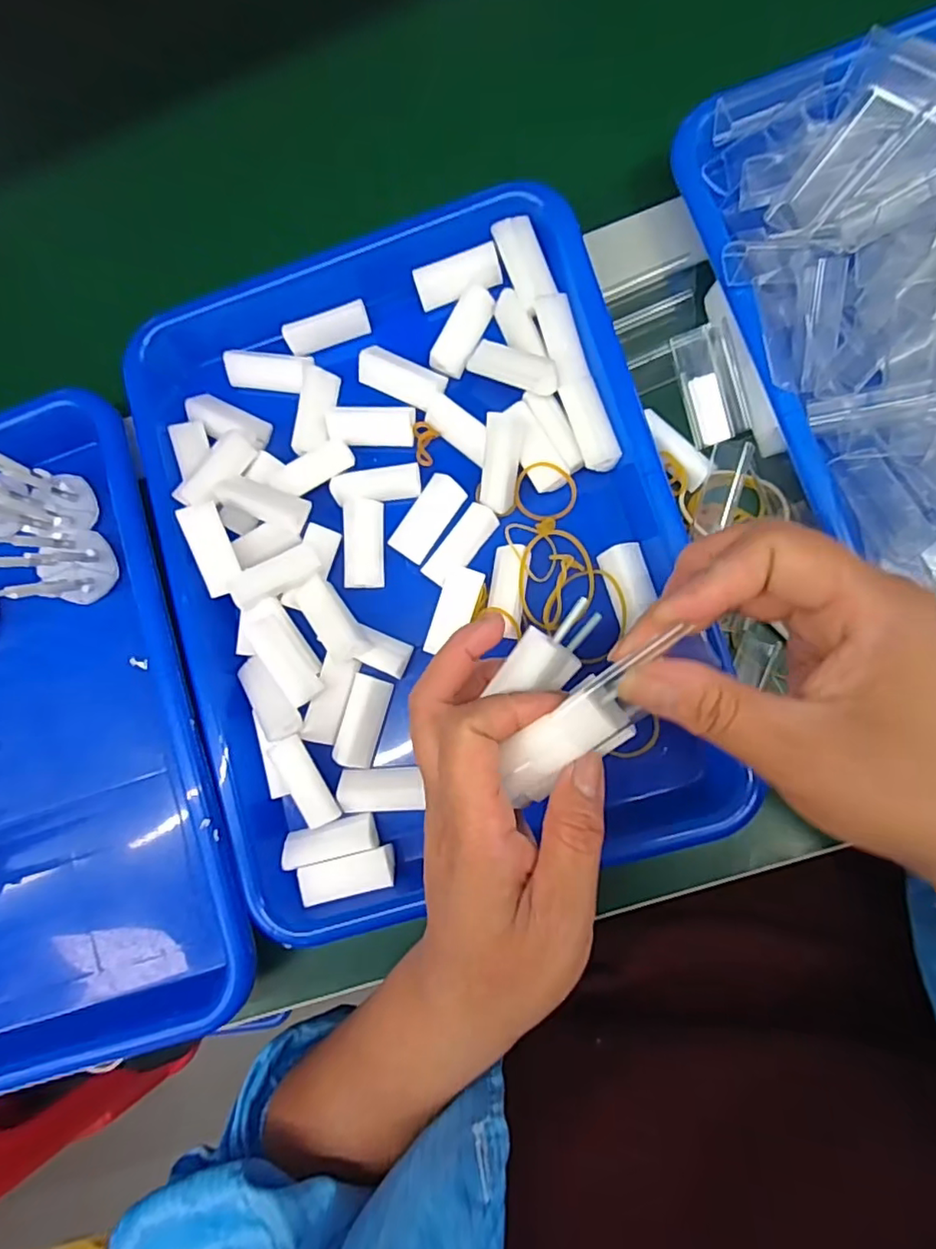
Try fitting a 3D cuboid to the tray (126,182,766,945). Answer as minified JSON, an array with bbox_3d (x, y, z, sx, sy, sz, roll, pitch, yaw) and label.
[{"bbox_3d":[-0.026,-0.040,0.301,0.248,0.036,0.338,-17,82,5],"label":"tray"}]

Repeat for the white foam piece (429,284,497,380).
[{"bbox_3d":[-0.002,-0.155,0.312,0.015,0.016,0.048,28,88,9],"label":"white foam piece"}]

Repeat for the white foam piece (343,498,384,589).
[{"bbox_3d":[-0.056,-0.043,0.313,0.021,0.008,0.047,-2,84,7],"label":"white foam piece"}]

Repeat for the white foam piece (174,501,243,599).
[{"bbox_3d":[-0.127,-0.037,0.294,0.018,0.010,0.045,-14,101,6],"label":"white foam piece"}]

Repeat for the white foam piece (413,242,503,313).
[{"bbox_3d":[-0.005,-0.185,0.316,0.045,0.015,0.018,-14,83,6],"label":"white foam piece"}]

